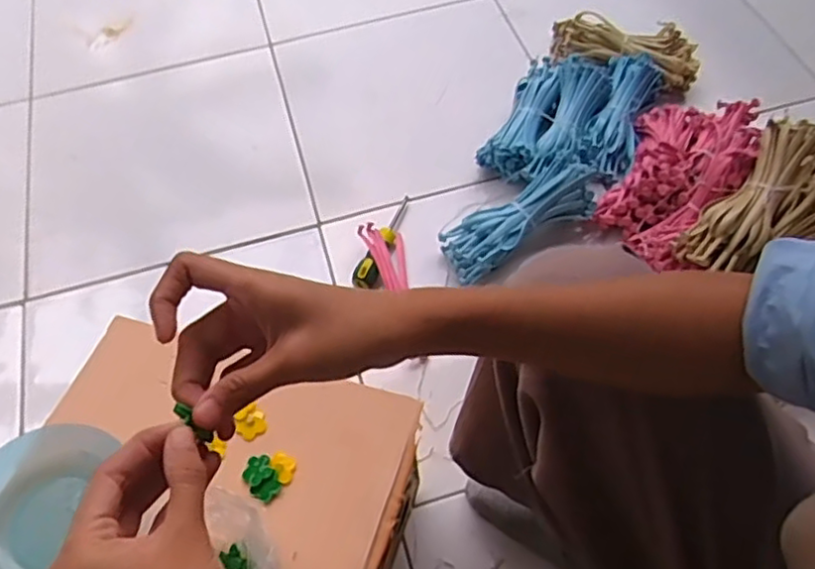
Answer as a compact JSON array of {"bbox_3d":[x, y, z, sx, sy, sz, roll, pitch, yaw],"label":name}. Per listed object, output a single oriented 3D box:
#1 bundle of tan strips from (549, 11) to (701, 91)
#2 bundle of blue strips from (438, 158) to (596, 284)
[{"bbox_3d":[0.330,-0.357,1.010,0.227,0.055,0.080,16,61,12],"label":"bundle of tan strips"},{"bbox_3d":[0.145,-0.087,0.852,0.216,0.052,0.080,-32,62,-1],"label":"bundle of blue strips"}]

